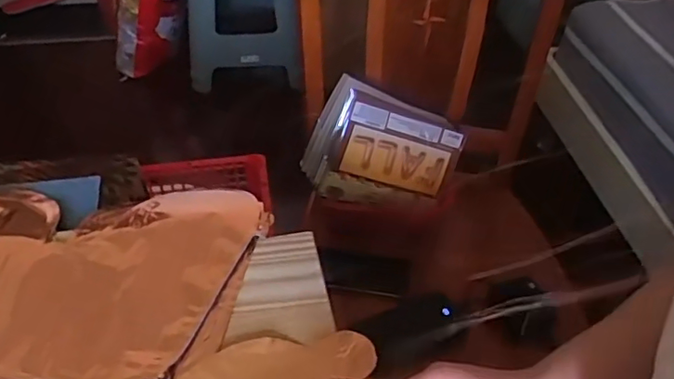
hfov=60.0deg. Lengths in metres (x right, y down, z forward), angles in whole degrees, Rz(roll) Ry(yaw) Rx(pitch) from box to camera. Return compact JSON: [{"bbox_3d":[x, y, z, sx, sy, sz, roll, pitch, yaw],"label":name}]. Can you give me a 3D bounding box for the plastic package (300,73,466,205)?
[{"bbox_3d":[0.076,-0.060,0.917,0.229,0.178,0.079,16,1,-17],"label":"plastic package"}]

